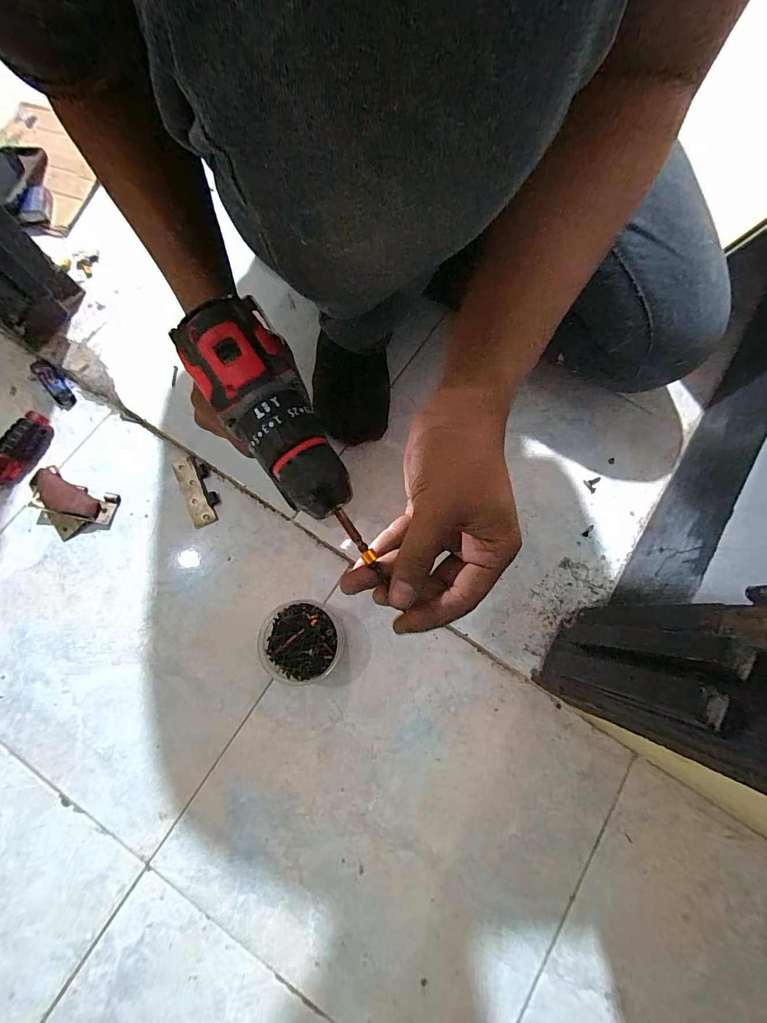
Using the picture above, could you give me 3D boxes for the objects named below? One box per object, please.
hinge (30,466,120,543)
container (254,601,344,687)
[{"bbox_3d":[-0.406,-0.008,0.502,0.113,0.033,0.072,22,78,4],"label":"hinge"},{"bbox_3d":[-0.097,0.155,0.463,0.093,0.034,0.093,0,77,-1],"label":"container"}]

